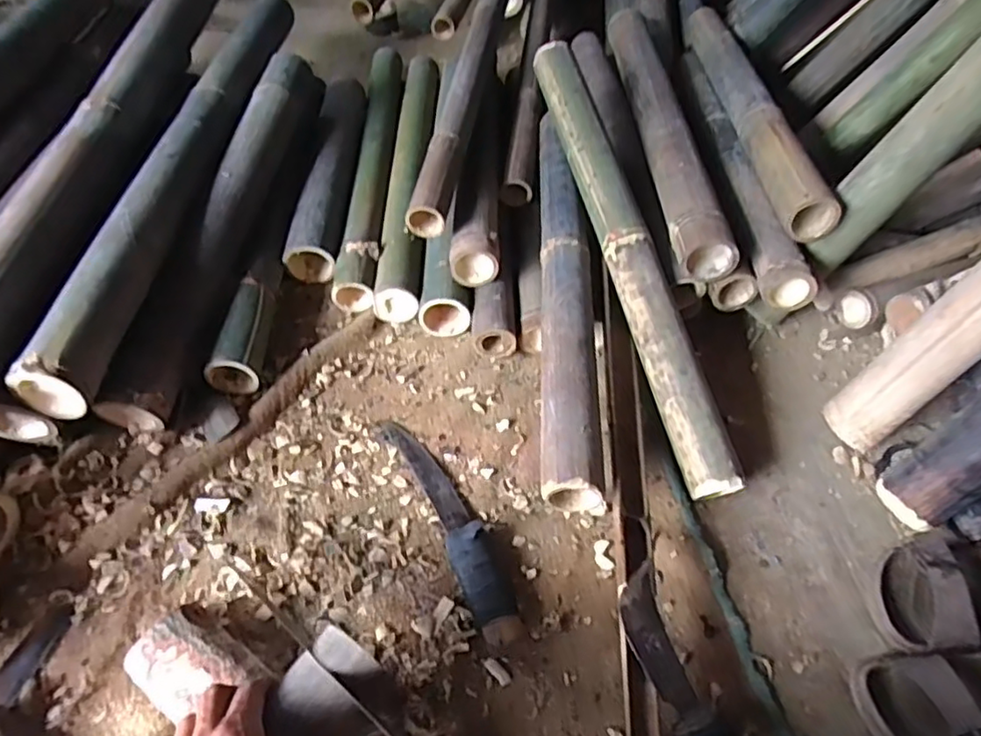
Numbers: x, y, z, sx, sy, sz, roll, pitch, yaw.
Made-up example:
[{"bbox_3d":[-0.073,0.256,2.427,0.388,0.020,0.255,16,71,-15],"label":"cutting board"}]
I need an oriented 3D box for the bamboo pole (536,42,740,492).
[{"bbox_3d":[0.171,-0.162,0.796,0.058,0.058,0.662,-10,68,-13],"label":"bamboo pole"}]

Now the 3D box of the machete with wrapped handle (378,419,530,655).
[{"bbox_3d":[-0.042,0.160,0.674,0.053,0.030,0.286,-20,56,-20],"label":"machete with wrapped handle"}]

